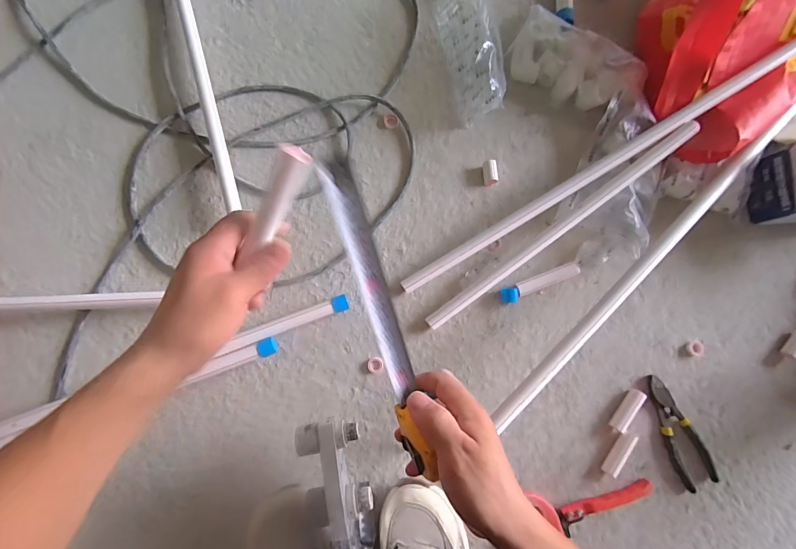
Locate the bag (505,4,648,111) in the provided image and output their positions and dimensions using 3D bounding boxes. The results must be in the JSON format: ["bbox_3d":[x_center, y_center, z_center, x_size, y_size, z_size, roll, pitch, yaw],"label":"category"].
[{"bbox_3d":[0.271,-0.322,0.597,0.202,0.048,0.111,35,82,3],"label":"bag"}]

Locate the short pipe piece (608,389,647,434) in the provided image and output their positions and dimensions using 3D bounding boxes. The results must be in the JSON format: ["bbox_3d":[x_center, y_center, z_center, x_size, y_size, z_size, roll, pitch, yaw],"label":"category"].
[{"bbox_3d":[0.322,0.189,0.534,0.019,0.018,0.063,33,82,2],"label":"short pipe piece"}]

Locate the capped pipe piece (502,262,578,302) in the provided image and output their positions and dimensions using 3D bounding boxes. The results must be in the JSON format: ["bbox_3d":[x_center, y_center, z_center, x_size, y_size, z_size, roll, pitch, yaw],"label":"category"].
[{"bbox_3d":[0.206,0.013,0.555,0.117,0.018,0.022,-20,83,-5],"label":"capped pipe piece"}]

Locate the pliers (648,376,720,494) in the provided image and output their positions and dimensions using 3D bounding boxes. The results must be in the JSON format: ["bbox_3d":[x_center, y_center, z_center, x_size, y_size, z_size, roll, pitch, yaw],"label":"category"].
[{"bbox_3d":[0.392,0.220,0.535,0.053,0.016,0.157,-22,83,-6],"label":"pliers"}]

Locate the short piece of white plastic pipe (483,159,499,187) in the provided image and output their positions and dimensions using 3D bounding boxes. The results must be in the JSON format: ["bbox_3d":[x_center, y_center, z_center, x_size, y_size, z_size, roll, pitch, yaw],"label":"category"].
[{"bbox_3d":[0.140,-0.153,0.580,0.019,0.023,0.034,-7,82,-4],"label":"short piece of white plastic pipe"}]

